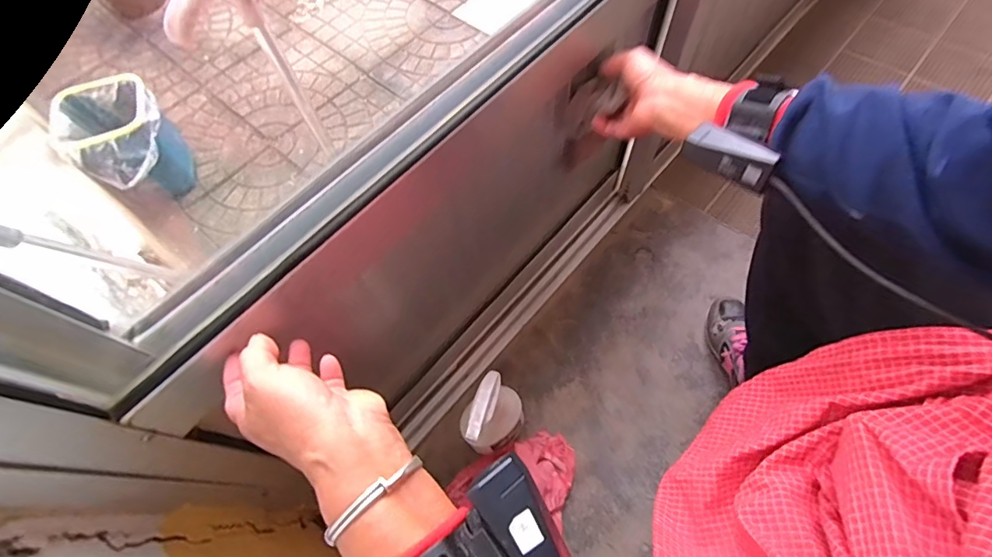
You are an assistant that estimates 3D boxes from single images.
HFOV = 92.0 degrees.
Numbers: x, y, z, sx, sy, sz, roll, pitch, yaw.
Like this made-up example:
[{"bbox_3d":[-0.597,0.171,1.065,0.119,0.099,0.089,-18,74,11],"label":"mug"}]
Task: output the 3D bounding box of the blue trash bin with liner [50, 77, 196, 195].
[{"bbox_3d":[-1.007,-0.372,1.338,0.248,0.252,0.268,-40,68,-16],"label":"blue trash bin with liner"}]

